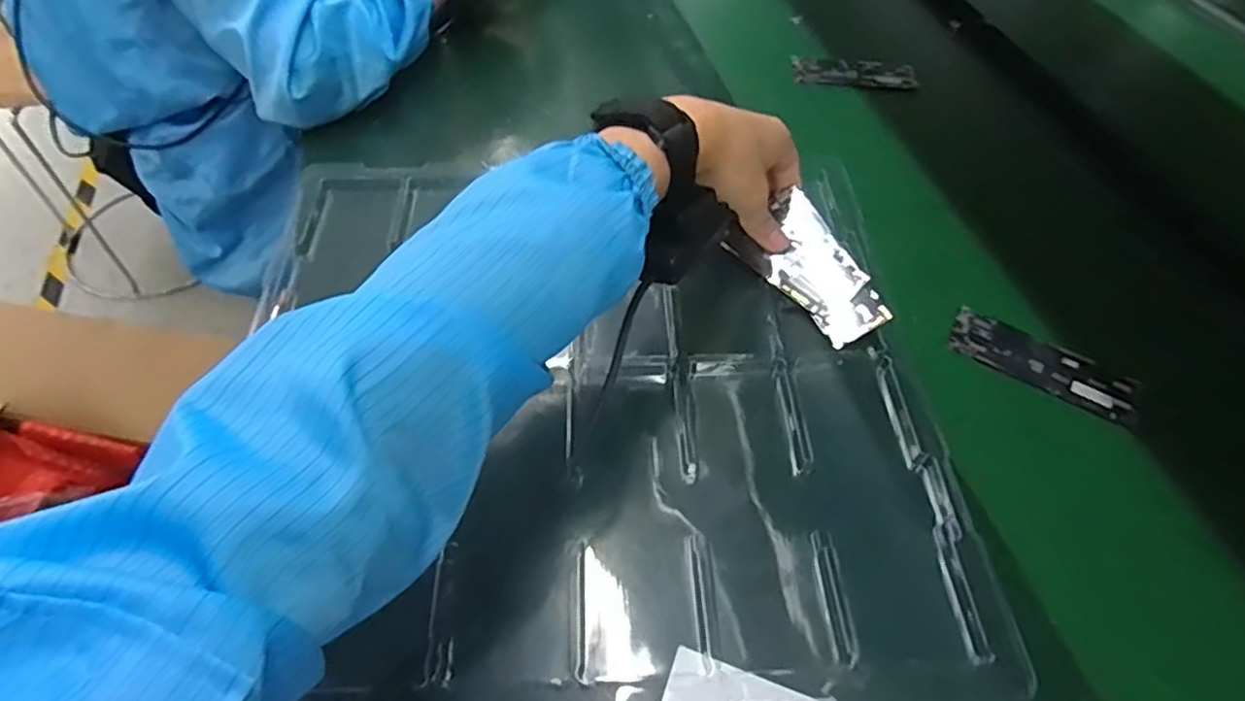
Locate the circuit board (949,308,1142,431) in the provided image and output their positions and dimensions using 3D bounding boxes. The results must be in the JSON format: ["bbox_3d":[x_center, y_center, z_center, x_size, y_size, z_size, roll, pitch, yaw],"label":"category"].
[{"bbox_3d":[0.292,0.011,0.464,0.123,0.006,0.046,28,57,17],"label":"circuit board"}]

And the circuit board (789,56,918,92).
[{"bbox_3d":[0.237,-0.284,0.682,0.122,0.008,0.044,2,60,-1],"label":"circuit board"}]

